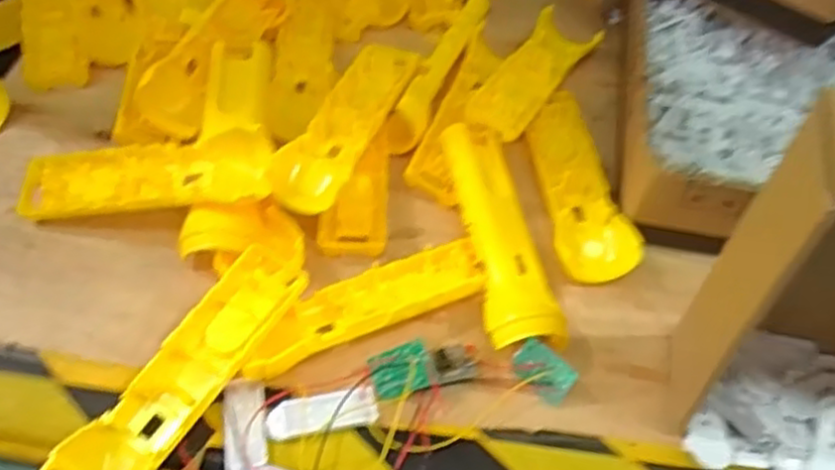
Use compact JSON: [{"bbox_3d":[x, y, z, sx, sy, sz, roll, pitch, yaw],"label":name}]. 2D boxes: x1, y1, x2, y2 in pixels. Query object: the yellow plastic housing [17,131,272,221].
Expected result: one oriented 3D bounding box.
[{"bbox_3d":[-0.173,-0.037,0.453,0.161,0.025,0.044,-5,54,8],"label":"yellow plastic housing"}]

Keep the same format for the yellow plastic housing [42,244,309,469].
[{"bbox_3d":[-0.125,0.076,0.395,0.046,0.035,0.168,28,58,16],"label":"yellow plastic housing"}]

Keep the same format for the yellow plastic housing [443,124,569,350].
[{"bbox_3d":[0.051,-0.004,0.449,0.046,0.027,0.155,-7,55,-8],"label":"yellow plastic housing"}]

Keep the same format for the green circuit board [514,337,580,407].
[{"bbox_3d":[0.071,0.078,0.407,0.036,0.005,0.024,39,94,15],"label":"green circuit board"}]

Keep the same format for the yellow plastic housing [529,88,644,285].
[{"bbox_3d":[0.107,-0.036,0.498,0.050,0.023,0.158,-6,55,-8],"label":"yellow plastic housing"}]

